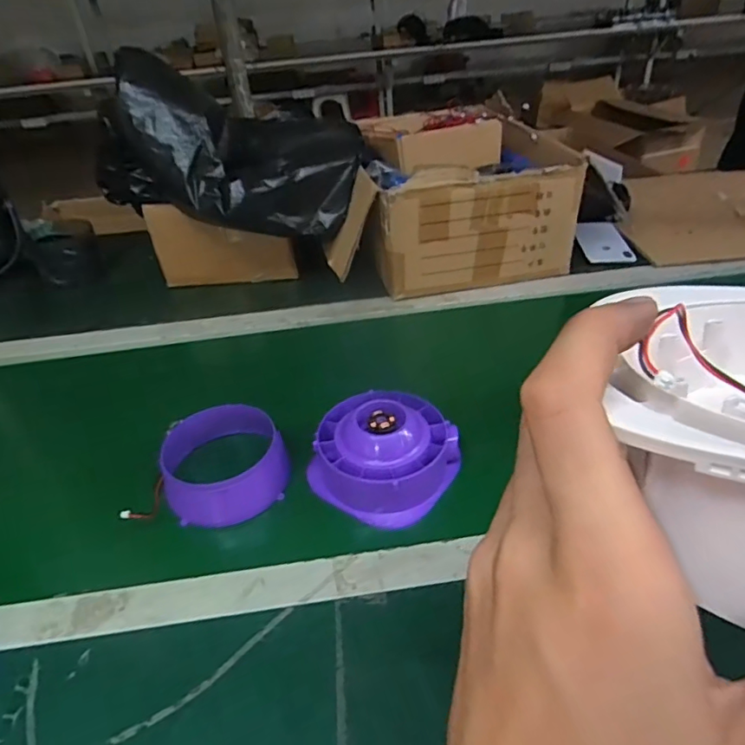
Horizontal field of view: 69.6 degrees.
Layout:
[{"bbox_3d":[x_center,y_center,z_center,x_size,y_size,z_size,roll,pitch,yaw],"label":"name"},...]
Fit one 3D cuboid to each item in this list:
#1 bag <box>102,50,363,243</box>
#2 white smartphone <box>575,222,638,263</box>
[{"bbox_3d":[-0.213,-0.342,0.816,0.362,0.195,0.308,-21,40,-20],"label":"bag"},{"bbox_3d":[0.393,-0.221,0.911,0.079,0.008,0.131,-3,44,6],"label":"white smartphone"}]

